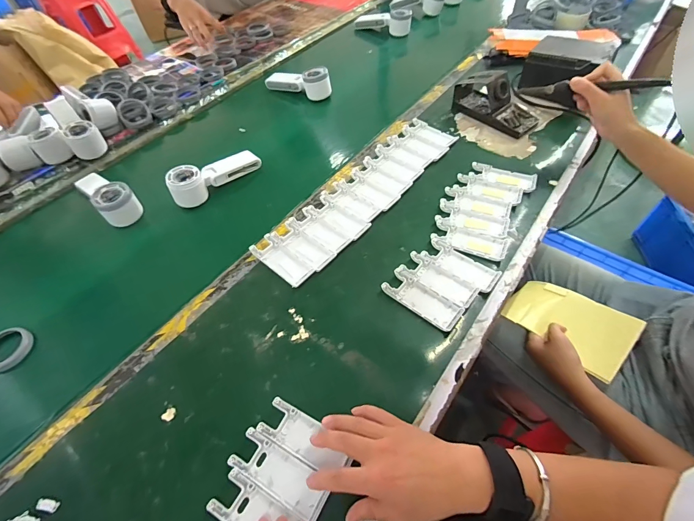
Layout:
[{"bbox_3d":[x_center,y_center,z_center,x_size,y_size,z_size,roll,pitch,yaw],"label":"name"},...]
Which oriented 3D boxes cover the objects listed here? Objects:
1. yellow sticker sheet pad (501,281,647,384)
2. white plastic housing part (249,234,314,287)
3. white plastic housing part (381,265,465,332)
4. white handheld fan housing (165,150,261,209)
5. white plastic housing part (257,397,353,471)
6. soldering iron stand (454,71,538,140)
[{"bbox_3d":[0.344,0.092,0.532,0.103,0.029,0.165,-40,61,-22],"label":"yellow sticker sheet pad"},{"bbox_3d":[-0.096,0.000,0.503,0.099,0.013,0.038,35,62,27],"label":"white plastic housing part"},{"bbox_3d":[0.099,0.049,0.451,0.102,0.011,0.045,33,62,26],"label":"white plastic housing part"},{"bbox_3d":[-0.238,-0.159,0.617,0.050,0.053,0.168,32,61,25],"label":"white handheld fan housing"},{"bbox_3d":[-0.046,0.188,0.365,0.099,0.005,0.042,31,61,21],"label":"white plastic housing part"},{"bbox_3d":[0.292,-0.314,0.673,0.072,0.067,0.163,-33,57,-19],"label":"soldering iron stand"}]

